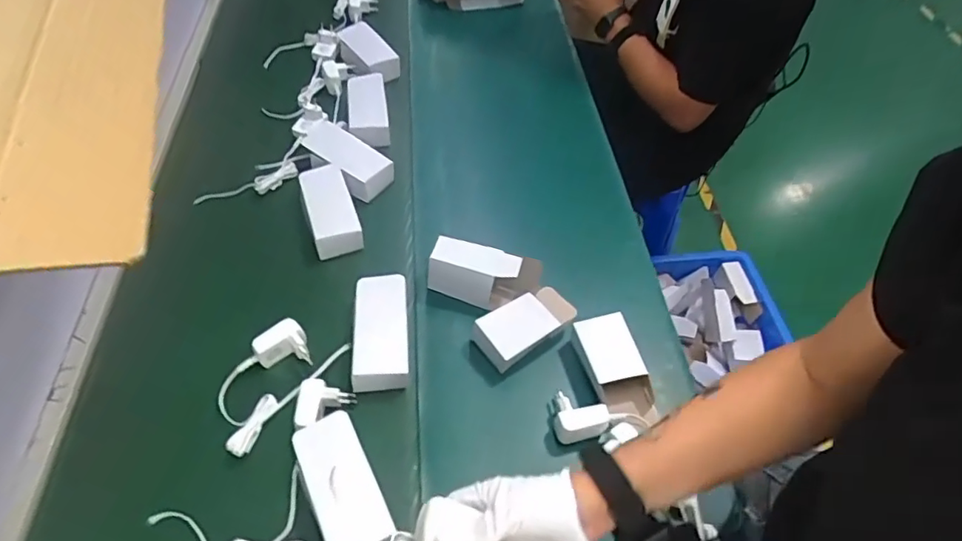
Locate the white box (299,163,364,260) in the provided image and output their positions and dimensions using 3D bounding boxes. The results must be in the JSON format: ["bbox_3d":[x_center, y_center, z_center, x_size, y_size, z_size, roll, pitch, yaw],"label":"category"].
[{"bbox_3d":[-0.221,-0.087,0.820,0.063,0.042,0.152,-16,55,-14],"label":"white box"}]

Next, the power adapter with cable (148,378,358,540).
[{"bbox_3d":[-0.243,0.205,0.599,0.160,0.034,0.195,10,52,5],"label":"power adapter with cable"}]

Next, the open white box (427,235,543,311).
[{"bbox_3d":[0.005,0.009,0.742,0.142,0.079,0.053,15,53,9],"label":"open white box"}]

